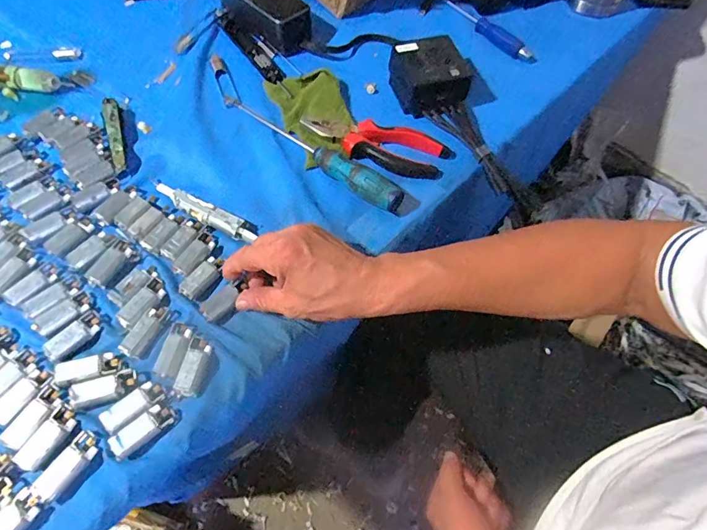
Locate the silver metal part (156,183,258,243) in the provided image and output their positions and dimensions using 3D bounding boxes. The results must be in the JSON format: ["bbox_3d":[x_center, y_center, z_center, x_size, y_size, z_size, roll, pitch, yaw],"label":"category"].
[{"bbox_3d":[-0.149,-0.054,0.430,0.119,0.013,0.019,25,63,11],"label":"silver metal part"}]

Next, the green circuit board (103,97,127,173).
[{"bbox_3d":[-0.257,-0.142,0.468,0.016,0.011,0.098,-14,63,-11],"label":"green circuit board"}]

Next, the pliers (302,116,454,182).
[{"bbox_3d":[0.027,-0.134,0.479,0.162,0.018,0.051,14,61,5],"label":"pliers"}]

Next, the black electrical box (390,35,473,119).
[{"bbox_3d":[0.091,-0.220,0.514,0.078,0.047,0.090,-14,63,-11],"label":"black electrical box"}]

